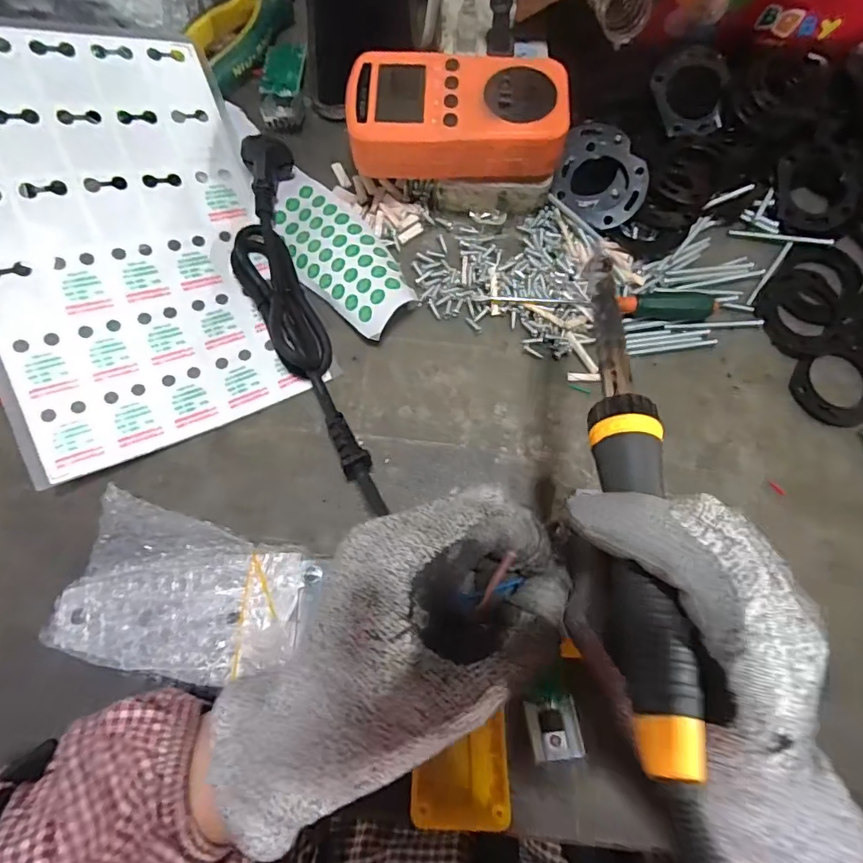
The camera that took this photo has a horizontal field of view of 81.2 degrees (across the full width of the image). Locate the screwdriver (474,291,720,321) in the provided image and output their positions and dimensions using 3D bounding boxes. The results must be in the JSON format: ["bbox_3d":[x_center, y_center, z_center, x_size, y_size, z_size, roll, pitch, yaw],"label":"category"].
[{"bbox_3d":[0.108,-0.083,0.321,0.158,0.012,0.017,0,77,-1],"label":"screwdriver"}]

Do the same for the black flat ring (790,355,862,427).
[{"bbox_3d":[0.250,-0.027,0.310,0.049,0.004,0.050,0,77,-1],"label":"black flat ring"}]

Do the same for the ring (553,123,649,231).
[{"bbox_3d":[0.111,-0.166,0.325,0.056,0.008,0.061,1,94,12],"label":"ring"}]

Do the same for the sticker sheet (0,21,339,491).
[{"bbox_3d":[-0.185,-0.118,0.299,0.167,0.026,0.252,-21,93,-27],"label":"sticker sheet"}]

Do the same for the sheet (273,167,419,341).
[{"bbox_3d":[-0.063,-0.121,0.327,0.056,0.020,0.133,-41,80,-9],"label":"sheet"}]

